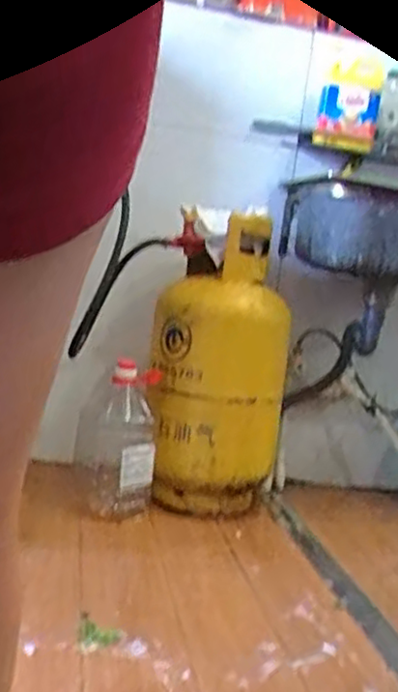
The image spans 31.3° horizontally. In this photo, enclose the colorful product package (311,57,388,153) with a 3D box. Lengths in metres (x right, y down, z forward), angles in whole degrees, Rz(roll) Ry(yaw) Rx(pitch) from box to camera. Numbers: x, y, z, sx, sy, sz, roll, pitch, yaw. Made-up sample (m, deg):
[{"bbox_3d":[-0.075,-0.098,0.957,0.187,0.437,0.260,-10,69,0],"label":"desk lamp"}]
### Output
[{"bbox_3d":[0.357,-0.572,1.688,0.141,0.202,0.052,10,8,15],"label":"colorful product package"}]

